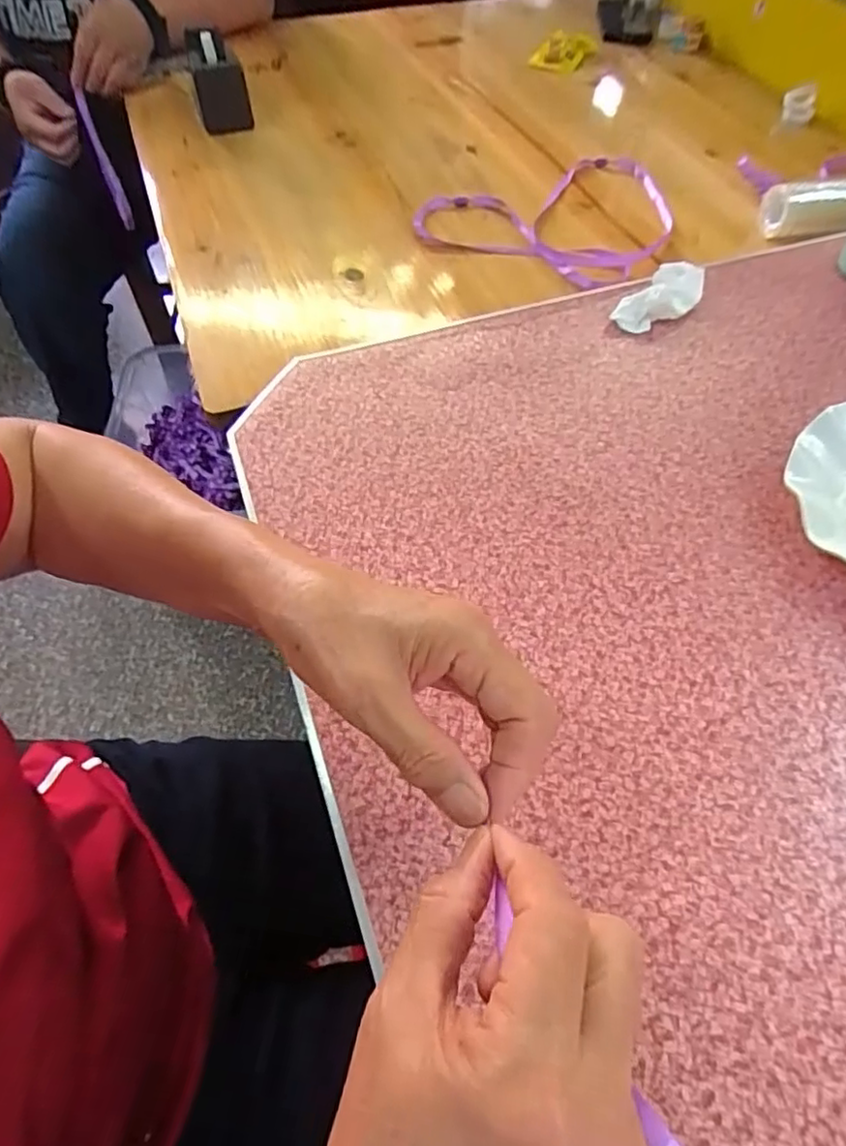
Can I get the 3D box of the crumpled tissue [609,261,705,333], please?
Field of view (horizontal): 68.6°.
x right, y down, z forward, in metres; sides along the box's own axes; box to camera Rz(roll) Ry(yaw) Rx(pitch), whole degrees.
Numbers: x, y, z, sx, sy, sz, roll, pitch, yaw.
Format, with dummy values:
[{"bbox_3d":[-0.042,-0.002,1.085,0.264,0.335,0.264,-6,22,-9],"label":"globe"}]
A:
[{"bbox_3d":[0.203,-0.235,0.534,0.084,0.027,0.043,-40,65,-21],"label":"crumpled tissue"}]

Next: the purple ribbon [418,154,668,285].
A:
[{"bbox_3d":[0.148,-0.407,0.688,0.248,0.024,0.241,22,61,15],"label":"purple ribbon"}]

